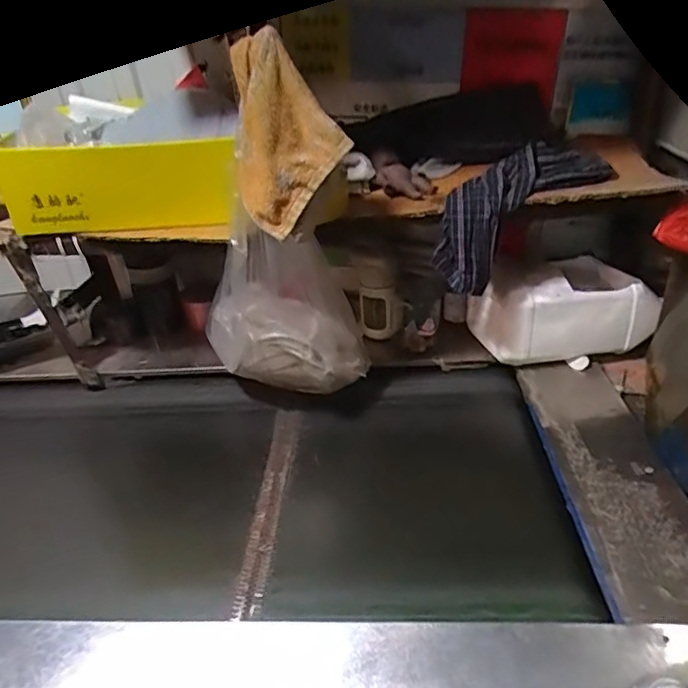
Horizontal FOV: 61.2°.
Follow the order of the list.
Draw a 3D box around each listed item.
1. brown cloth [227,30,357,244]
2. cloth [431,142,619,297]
[{"bbox_3d":[-0.067,-0.238,0.673,0.108,0.192,0.105,-18,34,-20],"label":"brown cloth"},{"bbox_3d":[0.244,-0.194,0.818,0.301,0.100,0.127,-40,44,-21],"label":"cloth"}]

